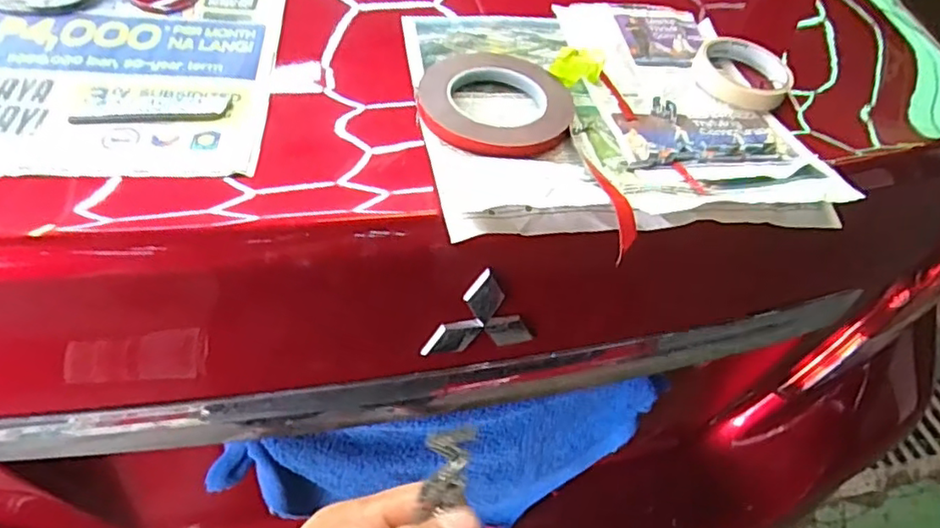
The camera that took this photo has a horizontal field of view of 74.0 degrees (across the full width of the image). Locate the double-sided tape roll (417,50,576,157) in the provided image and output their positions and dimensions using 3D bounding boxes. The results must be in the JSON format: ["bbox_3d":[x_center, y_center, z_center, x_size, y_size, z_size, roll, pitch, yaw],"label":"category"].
[{"bbox_3d":[0.022,-0.138,0.512,0.122,0.018,0.134,3,46,-3],"label":"double-sided tape roll"}]

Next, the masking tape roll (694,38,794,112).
[{"bbox_3d":[0.257,-0.182,0.585,0.085,0.019,0.094,17,47,8],"label":"masking tape roll"}]

